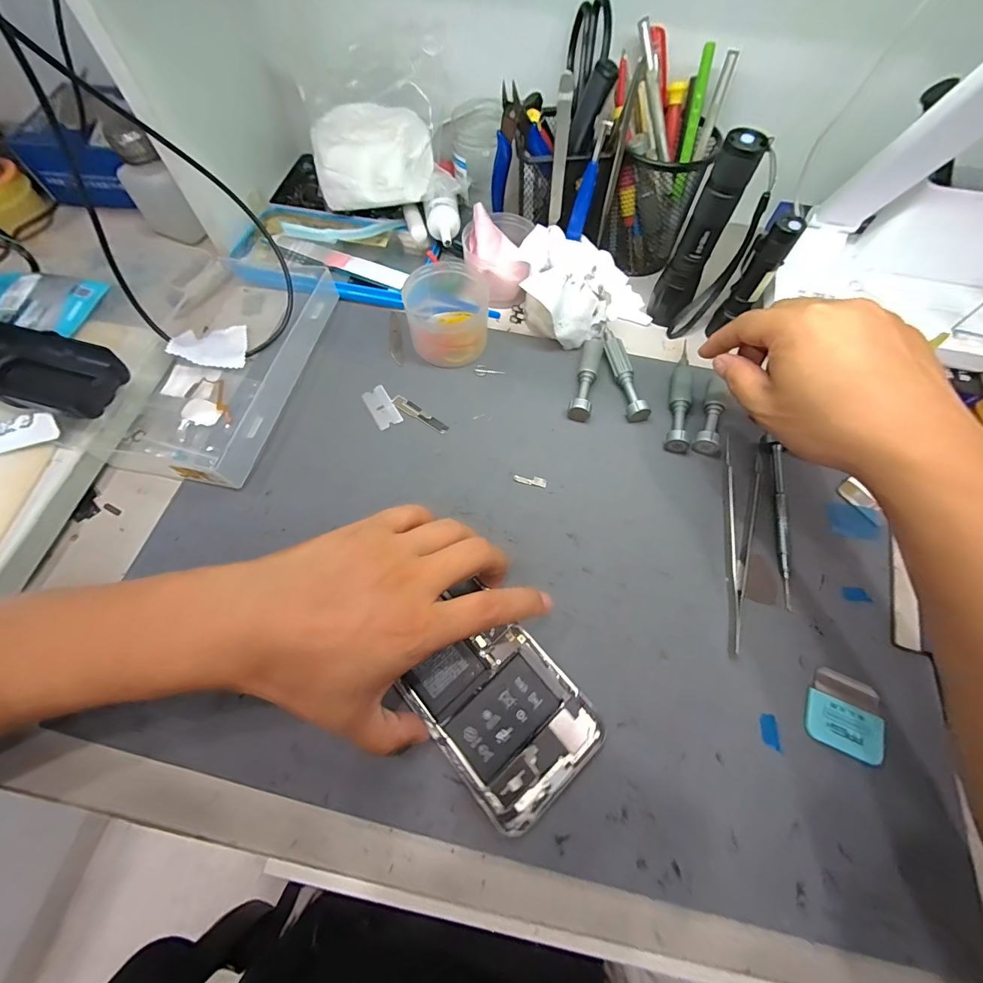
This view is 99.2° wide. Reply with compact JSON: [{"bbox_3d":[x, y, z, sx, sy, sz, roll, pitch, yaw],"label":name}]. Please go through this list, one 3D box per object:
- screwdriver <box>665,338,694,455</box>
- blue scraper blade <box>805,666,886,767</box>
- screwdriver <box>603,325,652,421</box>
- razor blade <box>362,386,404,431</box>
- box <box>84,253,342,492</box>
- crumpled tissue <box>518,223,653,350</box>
[{"bbox_3d":[0.148,-0.076,0.325,0.017,0.018,0.101,14,66,5],"label":"screwdriver"},{"bbox_3d":[0.203,0.127,0.239,0.040,0.004,0.042,24,67,9],"label":"blue scraper blade"},{"bbox_3d":[0.104,-0.094,0.334,0.017,0.016,0.084,-8,66,-5],"label":"screwdriver"},{"bbox_3d":[-0.086,-0.065,0.322,0.019,0.004,0.039,-30,69,-14],"label":"razor blade"},{"bbox_3d":[-0.209,-0.112,0.325,0.127,0.031,0.210,13,65,4],"label":"box"},{"bbox_3d":[0.082,-0.166,0.341,0.113,0.062,0.088,6,65,1],"label":"crumpled tissue"}]

